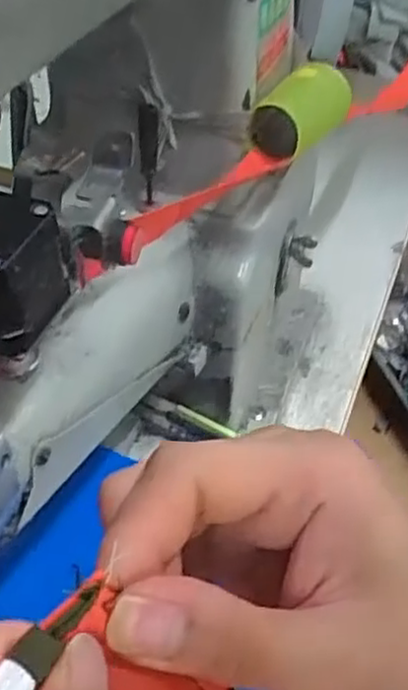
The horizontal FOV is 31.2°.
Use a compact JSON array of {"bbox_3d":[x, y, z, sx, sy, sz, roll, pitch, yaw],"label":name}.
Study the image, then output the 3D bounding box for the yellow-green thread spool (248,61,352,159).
[{"bbox_3d":[0.060,-0.139,0.432,0.030,0.034,0.093,23,47,19],"label":"yellow-green thread spool"}]

